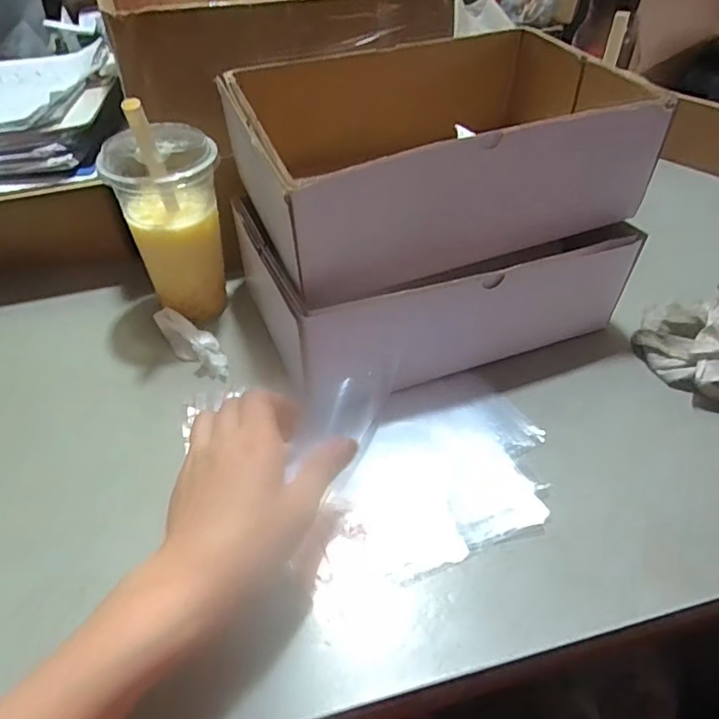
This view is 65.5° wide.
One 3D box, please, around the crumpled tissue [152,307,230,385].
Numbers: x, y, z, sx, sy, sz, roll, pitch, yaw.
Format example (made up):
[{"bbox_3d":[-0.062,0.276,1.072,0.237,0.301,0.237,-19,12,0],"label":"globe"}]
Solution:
[{"bbox_3d":[-0.149,-0.015,0.504,0.031,0.026,0.094,-34,56,-29],"label":"crumpled tissue"}]

